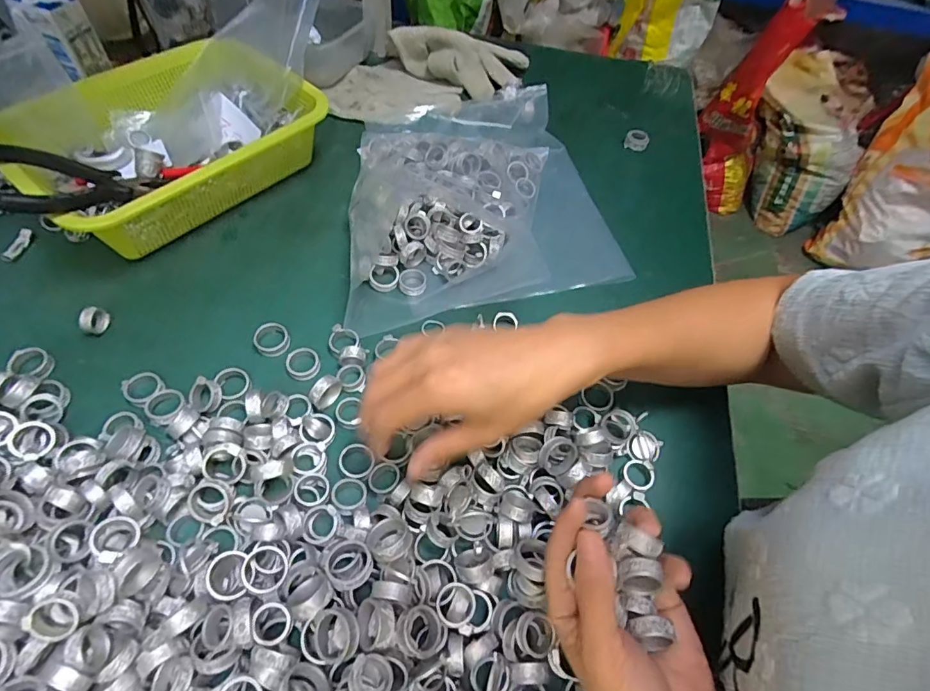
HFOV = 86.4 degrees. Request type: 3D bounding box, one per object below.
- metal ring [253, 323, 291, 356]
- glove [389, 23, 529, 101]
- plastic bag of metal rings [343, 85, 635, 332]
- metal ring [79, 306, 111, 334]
[{"bbox_3d":[-0.163,-0.005,0.420,0.028,0.011,0.029,2,56,-3],"label":"metal ring"},{"bbox_3d":[-0.003,-0.374,0.645,0.182,0.046,0.092,0,56,-5],"label":"glove"},{"bbox_3d":[0.000,-0.172,0.525,0.278,0.036,0.298,-12,58,-13],"label":"plastic bag of metal rings"},{"bbox_3d":[-0.307,-0.020,0.412,0.010,0.022,0.022,14,56,5],"label":"metal ring"}]

